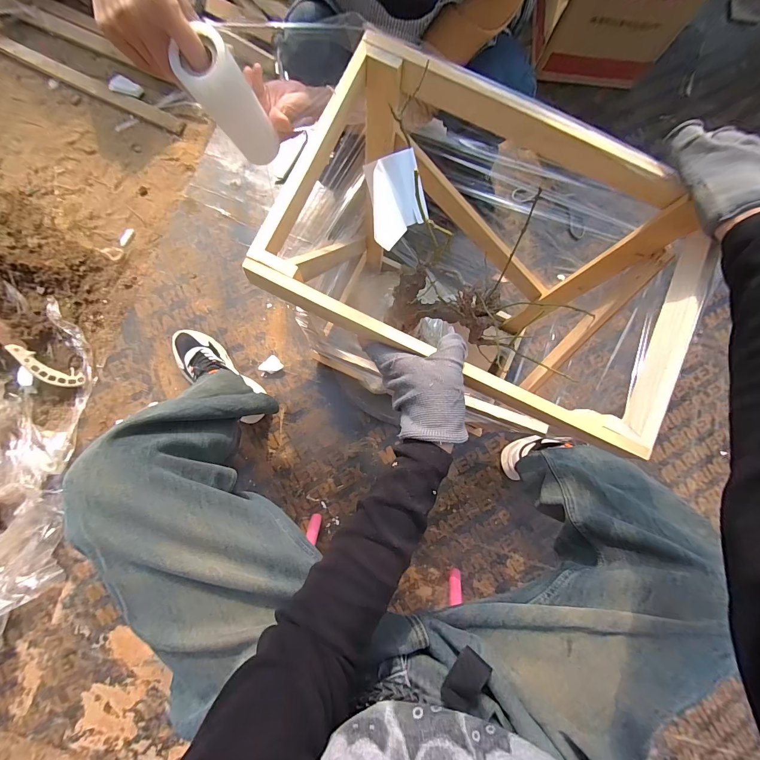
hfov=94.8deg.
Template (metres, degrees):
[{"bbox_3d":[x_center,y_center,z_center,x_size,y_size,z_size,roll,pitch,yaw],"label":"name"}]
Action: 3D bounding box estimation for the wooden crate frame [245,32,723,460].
[{"bbox_3d":[0.118,-0.149,0.487,0.423,0.290,0.335,24,83,-1],"label":"wooden crate frame"}]

